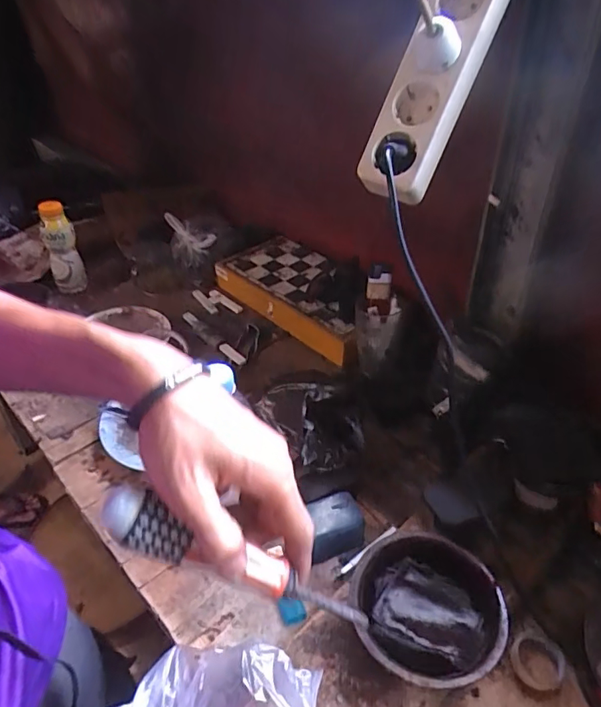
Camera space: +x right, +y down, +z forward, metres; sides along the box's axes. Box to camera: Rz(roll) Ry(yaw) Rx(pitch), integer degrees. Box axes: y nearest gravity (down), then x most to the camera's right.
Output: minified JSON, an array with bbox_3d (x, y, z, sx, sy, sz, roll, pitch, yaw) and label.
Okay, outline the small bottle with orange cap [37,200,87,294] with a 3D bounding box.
[{"bbox_3d":[-0.458,-0.204,0.961,0.064,0.156,0.049,-21,44,-21],"label":"small bottle with orange cap"}]

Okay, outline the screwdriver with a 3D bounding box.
[{"bbox_3d":[-0.032,0.123,0.292,0.172,0.022,0.026,30,38,-17],"label":"screwdriver"}]

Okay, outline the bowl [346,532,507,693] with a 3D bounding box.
[{"bbox_3d":[0.119,0.252,0.489,0.136,0.061,0.137,-1,41,1],"label":"bowl"}]

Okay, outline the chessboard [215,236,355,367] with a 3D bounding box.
[{"bbox_3d":[0.008,-0.120,0.950,0.182,0.052,0.348,-31,49,-30],"label":"chessboard"}]

